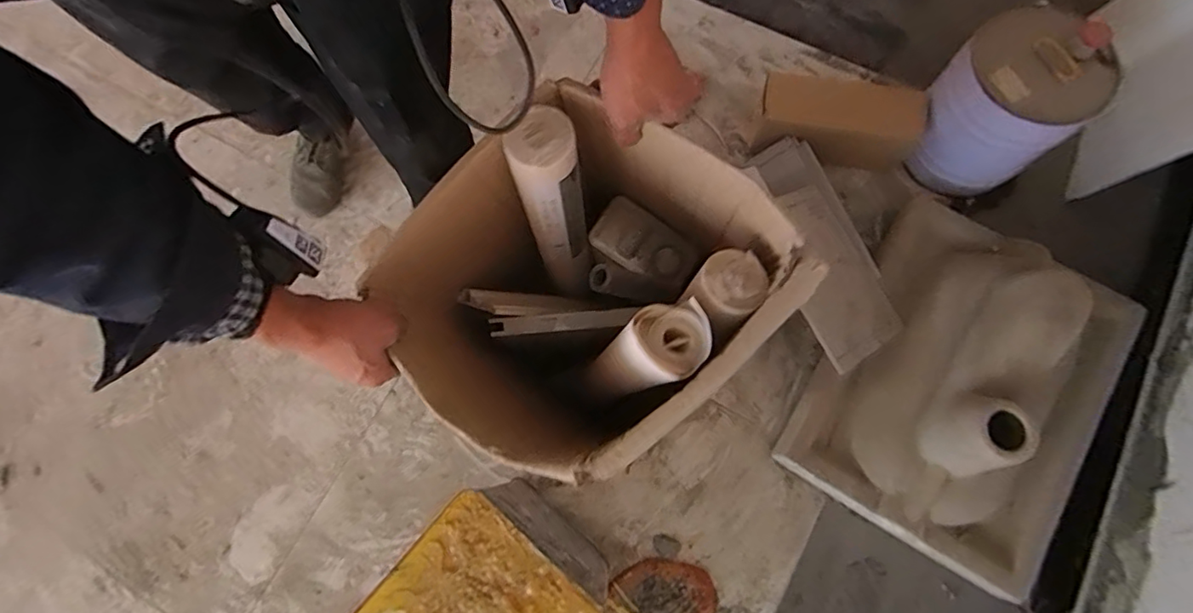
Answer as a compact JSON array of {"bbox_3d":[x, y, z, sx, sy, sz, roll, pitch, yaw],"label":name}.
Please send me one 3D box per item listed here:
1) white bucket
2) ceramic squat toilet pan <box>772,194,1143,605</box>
[{"bbox_3d":[0.715,-0.353,0.992,0.213,0.258,0.205,-1,75,2],"label":"white bucket"},{"bbox_3d":[0.628,0.119,0.898,0.425,0.223,0.556,30,78,9],"label":"ceramic squat toilet pan"}]

